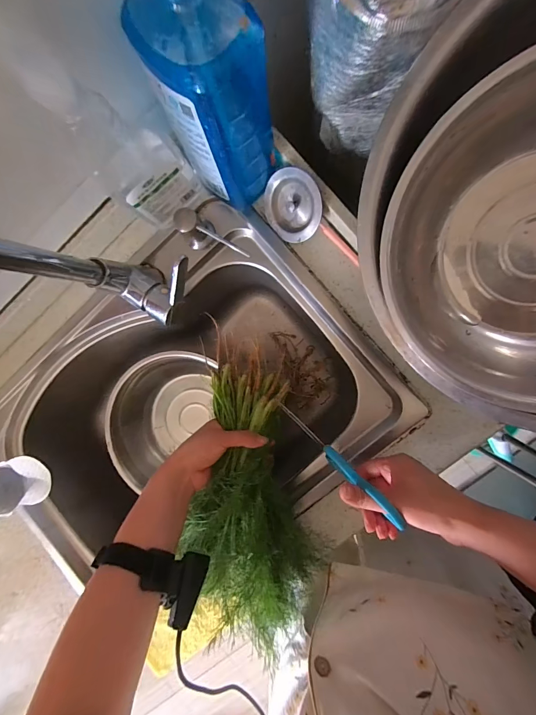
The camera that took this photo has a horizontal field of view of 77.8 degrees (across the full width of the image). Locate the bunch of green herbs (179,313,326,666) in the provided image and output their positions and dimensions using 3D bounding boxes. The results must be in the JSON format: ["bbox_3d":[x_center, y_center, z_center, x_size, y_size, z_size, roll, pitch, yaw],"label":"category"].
[{"bbox_3d":[-0.026,0.164,0.429,0.145,0.093,0.369,-7,78,9],"label":"bunch of green herbs"}]

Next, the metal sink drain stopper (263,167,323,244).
[{"bbox_3d":[0.033,-0.188,0.413,0.078,0.014,0.082,2,125,41],"label":"metal sink drain stopper"}]

